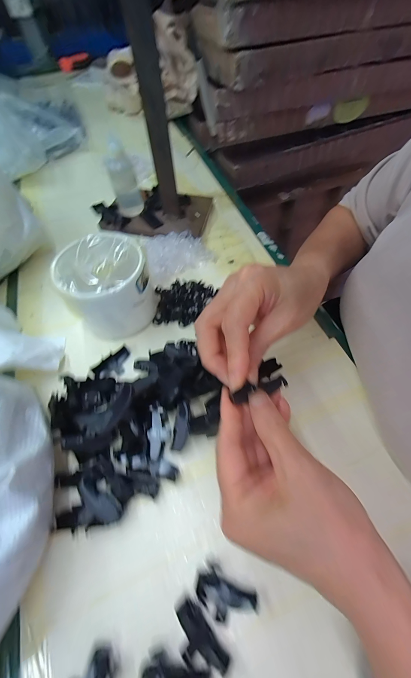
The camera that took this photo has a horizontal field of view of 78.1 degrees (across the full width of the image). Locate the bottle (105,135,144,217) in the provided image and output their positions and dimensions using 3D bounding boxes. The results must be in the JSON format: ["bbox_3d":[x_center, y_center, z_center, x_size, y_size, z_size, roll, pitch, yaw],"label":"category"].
[{"bbox_3d":[-0.108,-0.212,0.336,0.034,0.093,0.032,-16,61,-9],"label":"bottle"}]

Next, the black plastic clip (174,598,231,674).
[{"bbox_3d":[-0.006,0.188,0.158,0.021,0.009,0.038,-39,66,-20],"label":"black plastic clip"}]

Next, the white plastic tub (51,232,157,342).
[{"bbox_3d":[-0.097,-0.050,0.262,0.078,0.067,0.091,-20,61,-11],"label":"white plastic tub"}]

